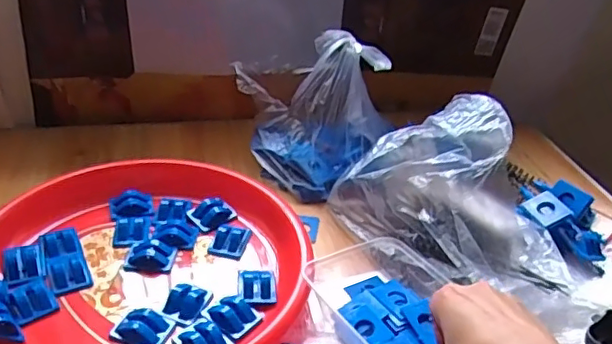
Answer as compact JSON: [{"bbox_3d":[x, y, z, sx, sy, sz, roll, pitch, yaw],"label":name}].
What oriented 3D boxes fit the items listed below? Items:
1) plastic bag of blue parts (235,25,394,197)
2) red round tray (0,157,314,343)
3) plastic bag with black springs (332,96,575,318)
[{"bbox_3d":[0.009,-0.070,0.662,0.175,0.157,0.137,1,32,-5],"label":"plastic bag of blue parts"},{"bbox_3d":[-0.154,0.081,0.519,0.282,0.041,0.283,3,32,-2],"label":"red round tray"},{"bbox_3d":[0.150,0.020,0.555,0.130,0.134,0.231,-24,42,-37],"label":"plastic bag with black springs"}]

